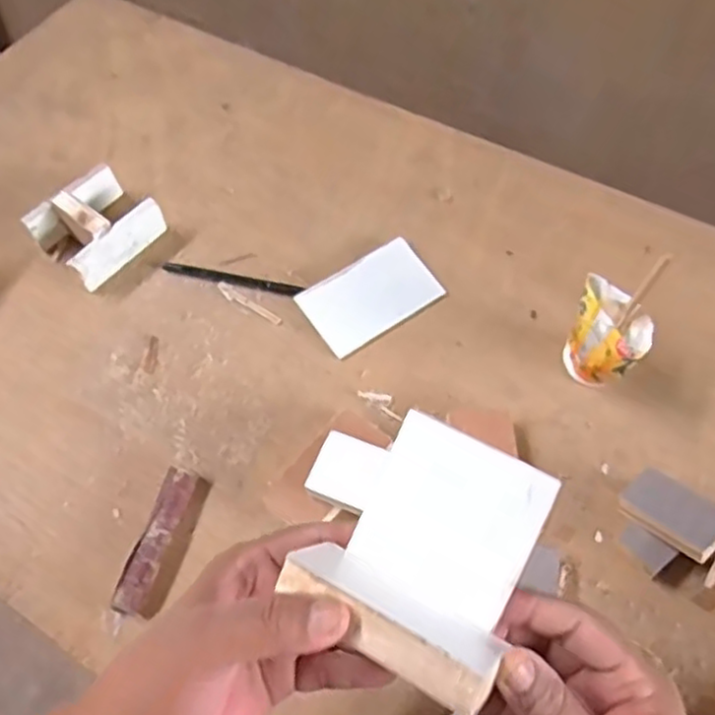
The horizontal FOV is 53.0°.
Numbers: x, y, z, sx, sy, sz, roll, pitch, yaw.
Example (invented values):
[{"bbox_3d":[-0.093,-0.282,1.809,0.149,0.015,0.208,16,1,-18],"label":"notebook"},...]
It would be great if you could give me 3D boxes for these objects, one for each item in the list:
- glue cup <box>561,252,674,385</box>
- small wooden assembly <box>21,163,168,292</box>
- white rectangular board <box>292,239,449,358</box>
[{"bbox_3d":[0.174,-0.021,0.490,0.052,0.107,0.053,-2,58,3],"label":"glue cup"},{"bbox_3d":[-0.218,-0.112,0.599,0.078,0.043,0.088,39,70,22],"label":"small wooden assembly"},{"bbox_3d":[0.011,-0.050,0.573,0.104,0.006,0.068,-32,61,-15],"label":"white rectangular board"}]

